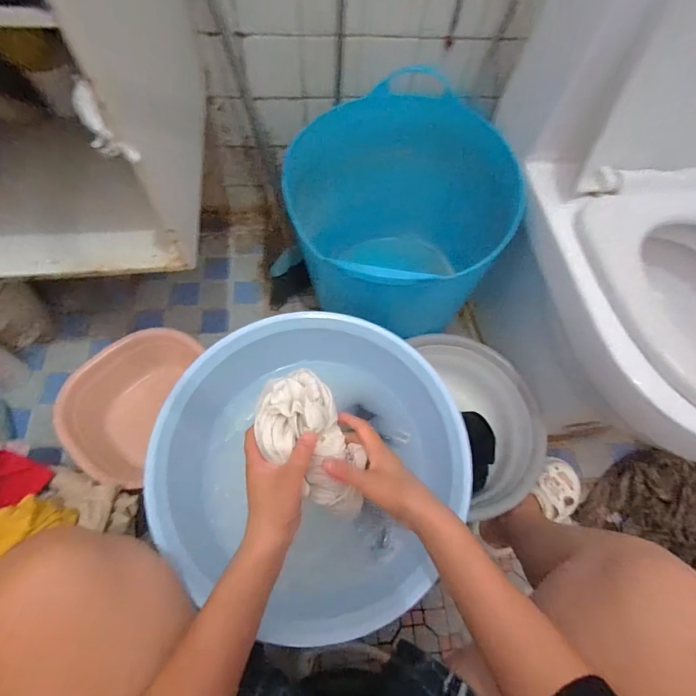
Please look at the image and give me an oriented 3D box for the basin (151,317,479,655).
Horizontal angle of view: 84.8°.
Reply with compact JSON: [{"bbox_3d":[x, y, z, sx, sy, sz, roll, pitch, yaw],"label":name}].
[{"bbox_3d":[-0.042,0.147,0.530,0.386,0.144,0.377,1,64,-3],"label":"basin"}]

